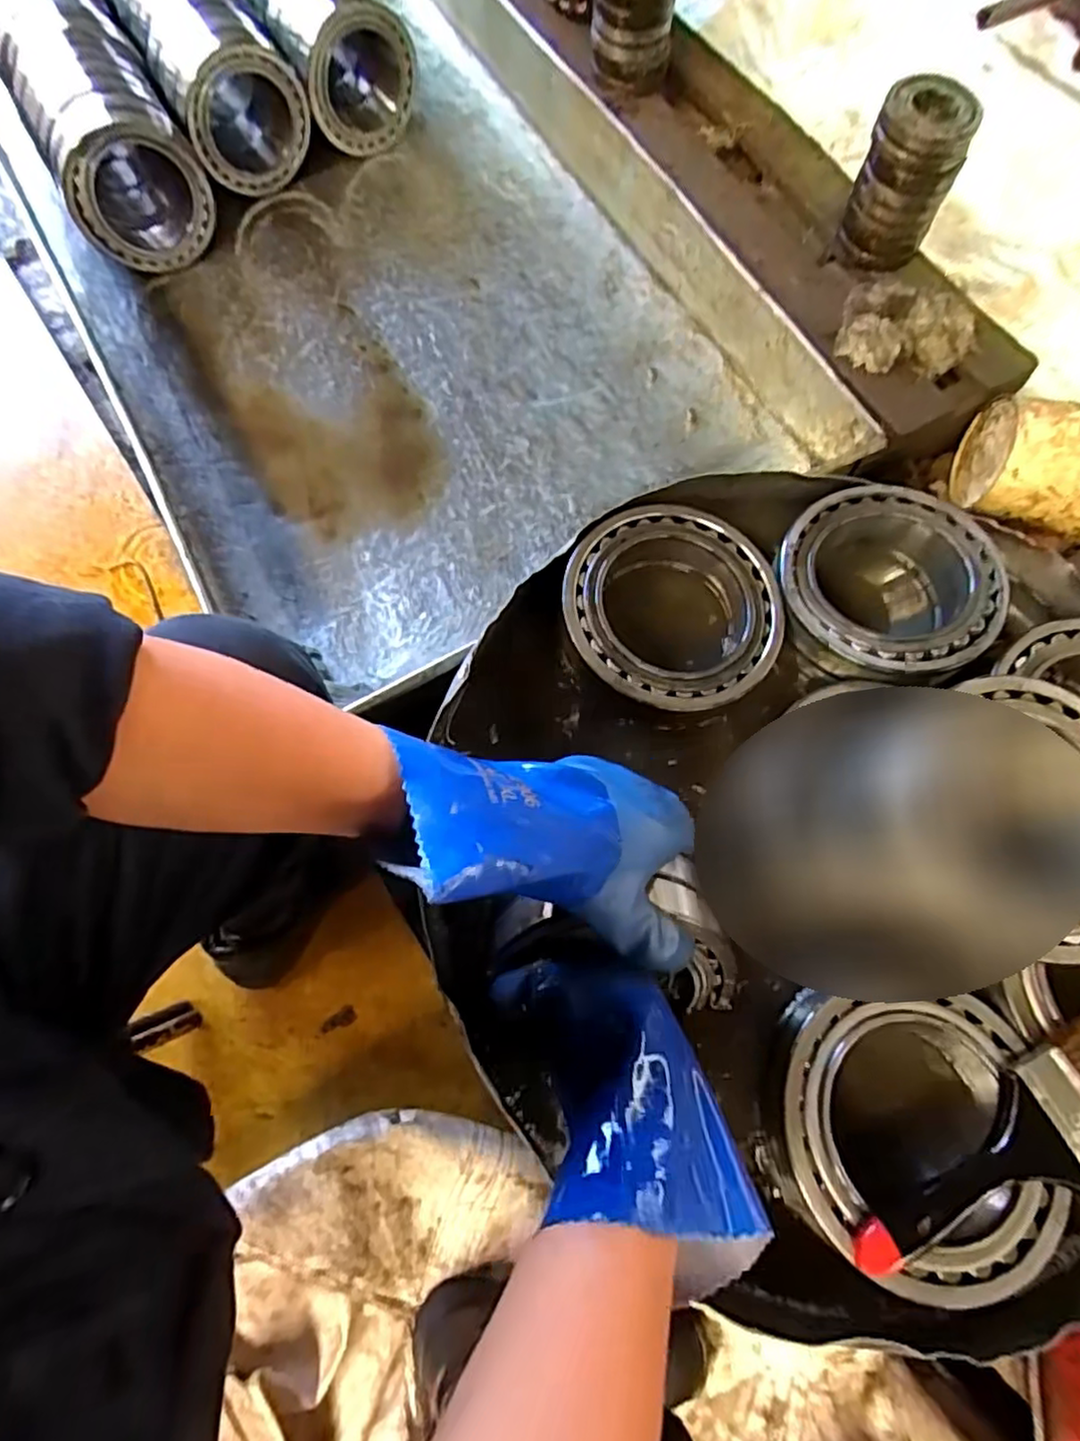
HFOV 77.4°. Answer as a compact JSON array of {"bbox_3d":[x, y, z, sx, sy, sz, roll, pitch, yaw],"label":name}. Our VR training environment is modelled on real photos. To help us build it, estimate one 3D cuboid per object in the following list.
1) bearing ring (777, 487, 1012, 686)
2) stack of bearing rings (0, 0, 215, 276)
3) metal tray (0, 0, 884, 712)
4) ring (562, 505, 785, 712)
[{"bbox_3d":[0.265,-0.105,0.520,0.157,0.053,0.157,1,70,-2],"label":"bearing ring"},{"bbox_3d":[-0.601,-0.827,0.875,0.150,0.170,0.526,-29,78,-9],"label":"stack of bearing rings"},{"bbox_3d":[-0.271,-0.685,0.856,0.720,0.195,1.285,-31,85,-8],"label":"metal tray"},{"bbox_3d":[0.100,-0.088,0.507,0.161,0.028,0.163,9,70,1],"label":"ring"}]

